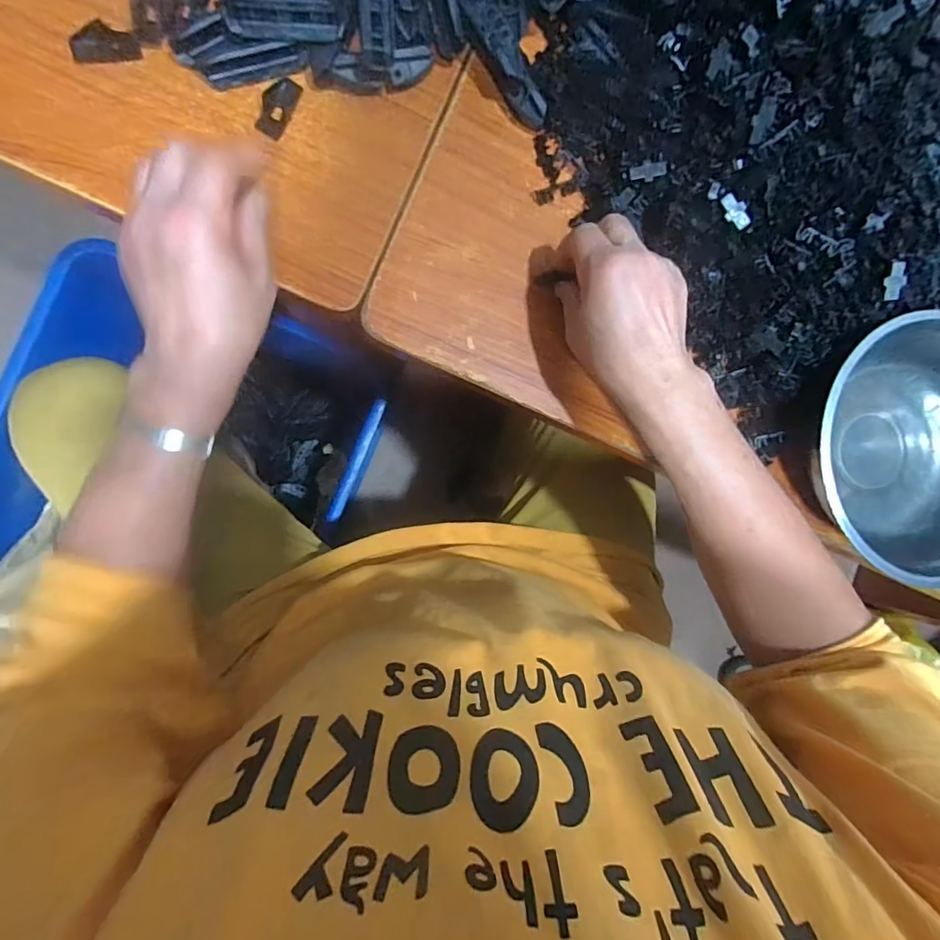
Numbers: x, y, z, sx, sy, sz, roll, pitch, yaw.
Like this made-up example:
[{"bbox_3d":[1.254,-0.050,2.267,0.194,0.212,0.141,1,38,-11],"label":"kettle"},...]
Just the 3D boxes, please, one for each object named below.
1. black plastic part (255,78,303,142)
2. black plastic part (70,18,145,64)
[{"bbox_3d":[-0.135,-0.254,0.362,0.021,0.004,0.042,22,86,-8],"label":"black plastic part"},{"bbox_3d":[-0.243,-0.286,0.344,0.040,0.009,0.026,-9,91,-9],"label":"black plastic part"}]

